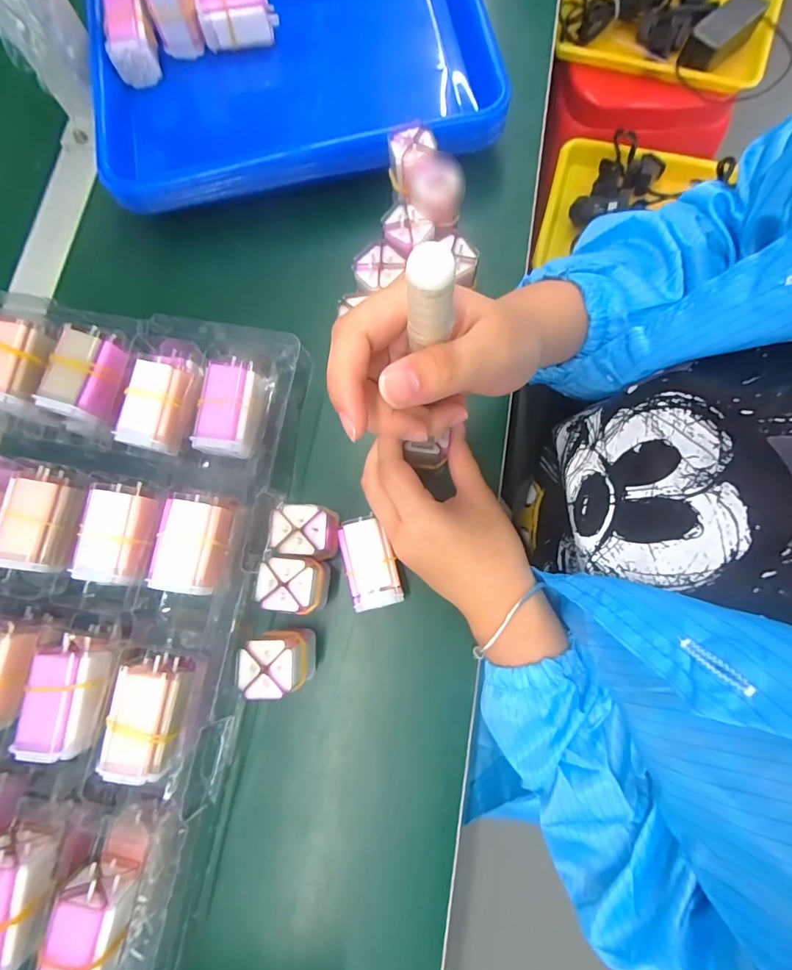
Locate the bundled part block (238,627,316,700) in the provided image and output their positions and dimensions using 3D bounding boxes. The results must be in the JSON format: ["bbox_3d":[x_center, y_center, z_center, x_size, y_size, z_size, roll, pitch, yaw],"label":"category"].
[{"bbox_3d":[-0.073,0.112,0.290,0.035,0.060,0.037,5,79,7],"label":"bundled part block"}]

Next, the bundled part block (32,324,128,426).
[{"bbox_3d":[-0.210,-0.076,0.302,0.040,0.022,0.058,10,78,5],"label":"bundled part block"}]

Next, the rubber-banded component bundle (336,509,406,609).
[{"bbox_3d":[-0.018,0.053,0.314,0.033,0.036,0.061,-14,77,0],"label":"rubber-banded component bundle"}]

